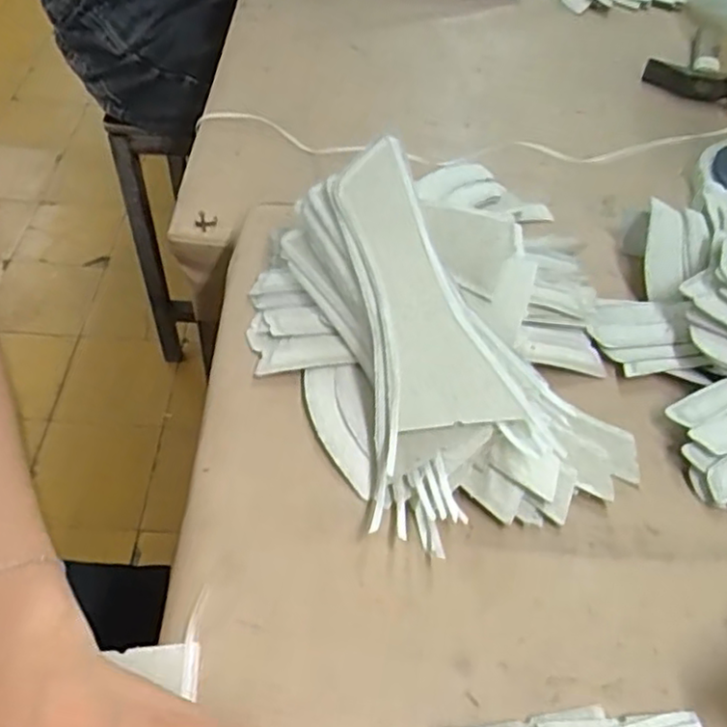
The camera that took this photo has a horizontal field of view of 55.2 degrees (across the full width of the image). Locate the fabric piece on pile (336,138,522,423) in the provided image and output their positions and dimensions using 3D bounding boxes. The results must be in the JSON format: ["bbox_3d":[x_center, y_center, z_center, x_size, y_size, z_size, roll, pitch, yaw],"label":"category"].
[{"bbox_3d":[0.022,-0.036,0.344,0.048,0.008,0.151,-26,75,13],"label":"fabric piece on pile"}]

